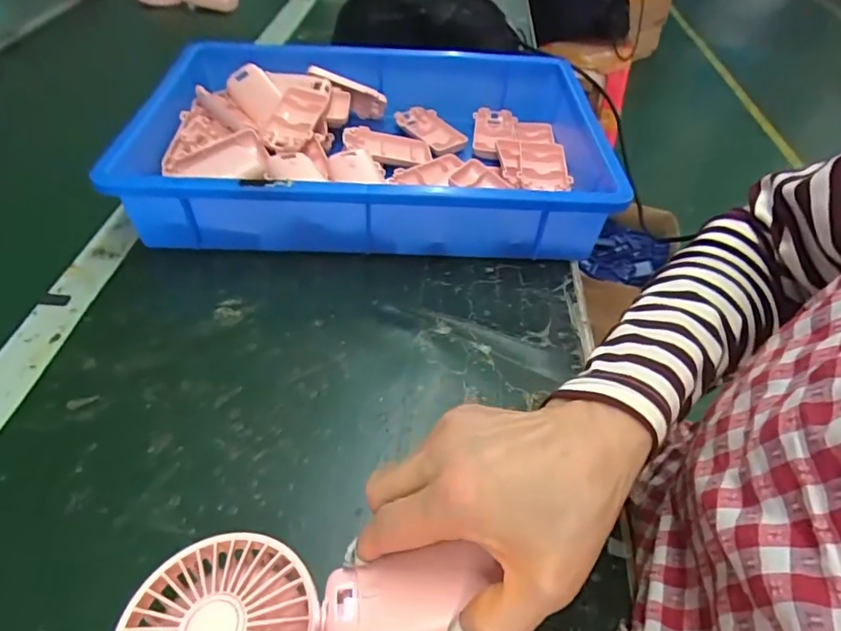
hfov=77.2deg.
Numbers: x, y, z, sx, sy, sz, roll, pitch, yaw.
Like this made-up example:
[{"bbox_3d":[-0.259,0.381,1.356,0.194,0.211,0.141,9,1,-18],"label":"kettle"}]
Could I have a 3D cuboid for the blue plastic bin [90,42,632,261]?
[{"bbox_3d":[-0.041,-0.192,0.557,0.424,0.082,0.337,1,46,-3],"label":"blue plastic bin"}]

